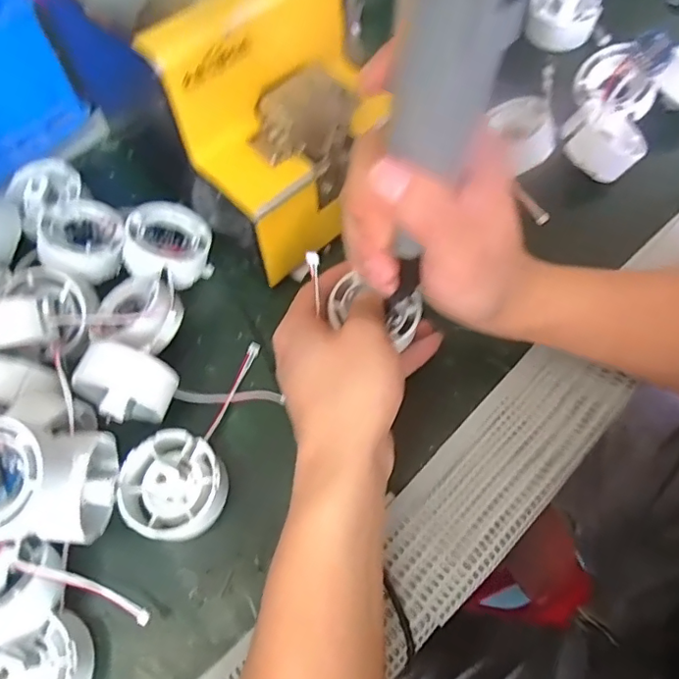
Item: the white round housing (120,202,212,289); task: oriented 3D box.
[{"bbox_3d":[-0.115,-0.062,0.368,0.055,0.022,0.055,14,48,-16],"label":"white round housing"}]

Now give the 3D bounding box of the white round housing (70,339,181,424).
[{"bbox_3d":[-0.119,0.028,0.314,0.048,0.049,0.035,14,65,9],"label":"white round housing"}]

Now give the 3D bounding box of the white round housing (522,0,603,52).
[{"bbox_3d":[0.189,-0.276,0.468,0.057,0.033,0.057,-1,64,2],"label":"white round housing"}]

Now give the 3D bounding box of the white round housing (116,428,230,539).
[{"bbox_3d":[-0.089,0.080,0.302,0.058,0.031,0.054,-1,64,2],"label":"white round housing"}]

